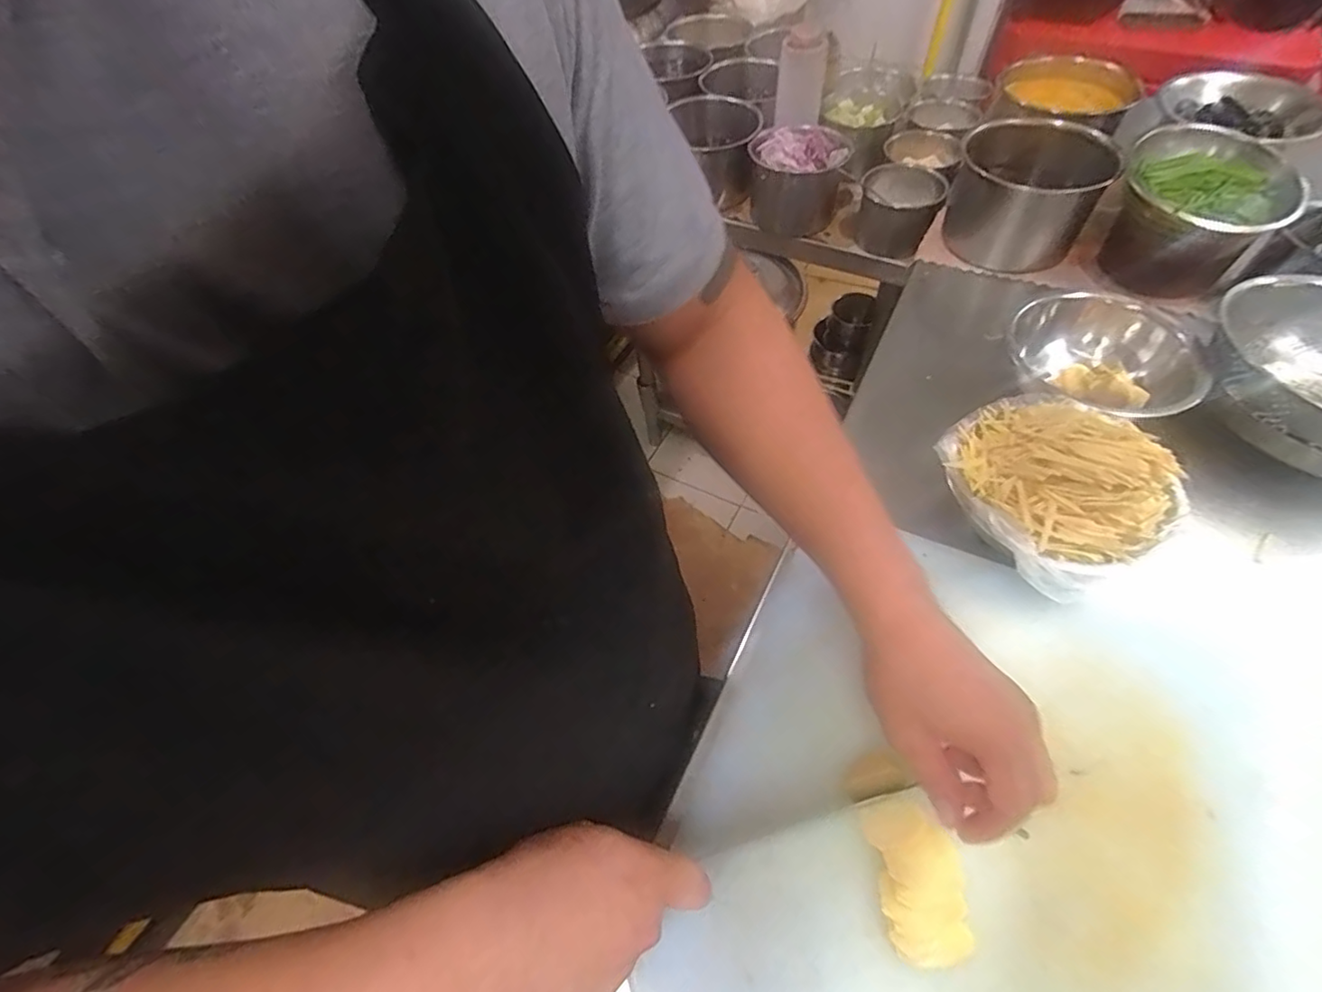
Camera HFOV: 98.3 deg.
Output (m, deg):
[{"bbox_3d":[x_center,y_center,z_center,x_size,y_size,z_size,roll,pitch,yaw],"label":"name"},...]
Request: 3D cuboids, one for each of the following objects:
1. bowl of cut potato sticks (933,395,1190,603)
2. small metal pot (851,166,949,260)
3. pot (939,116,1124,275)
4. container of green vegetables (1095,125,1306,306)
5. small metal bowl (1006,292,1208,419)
[{"bbox_3d":[0.310,-0.013,0.461,0.145,0.087,0.159,-2,56,3],"label":"bowl of cut potato sticks"},{"bbox_3d":[0.357,-0.430,0.868,0.116,0.085,0.112,-2,56,3],"label":"small metal pot"},{"bbox_3d":[0.451,-0.378,0.721,0.166,0.112,0.159,-2,56,3],"label":"pot"},{"bbox_3d":[0.603,-0.320,0.658,0.160,0.124,0.156,-35,60,-18],"label":"container of green vegetables"},{"bbox_3d":[0.426,-0.127,0.562,0.159,0.061,0.155,-2,56,3],"label":"small metal bowl"}]

